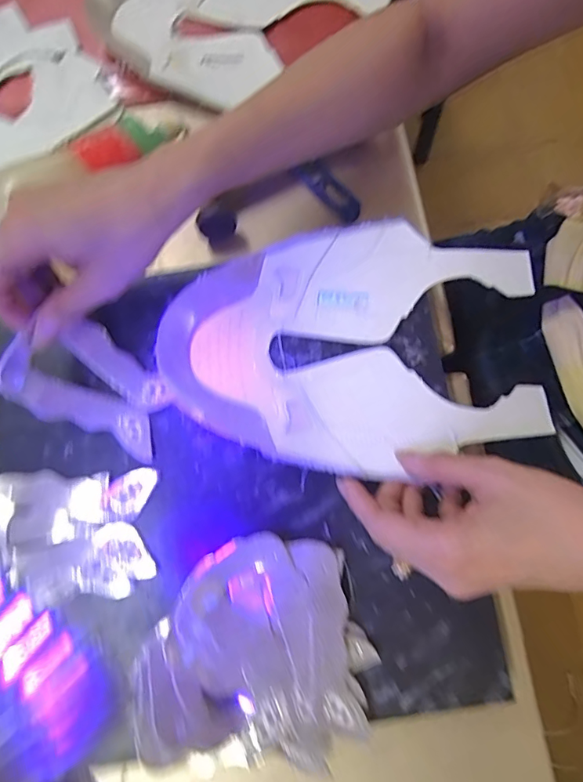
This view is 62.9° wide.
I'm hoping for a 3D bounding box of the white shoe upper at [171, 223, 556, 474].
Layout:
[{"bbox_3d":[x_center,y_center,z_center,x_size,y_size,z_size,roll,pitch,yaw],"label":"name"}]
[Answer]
[{"bbox_3d":[0.041,-0.032,0.321,0.245,0.018,0.168,-2,77,0],"label":"white shoe upper"}]

